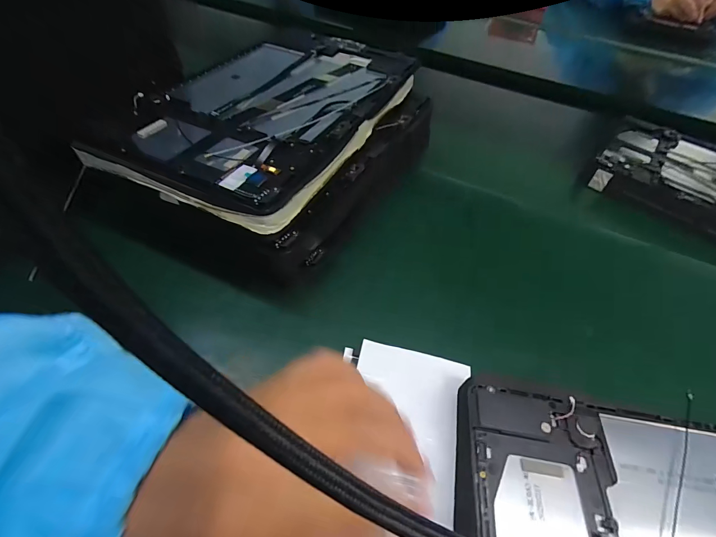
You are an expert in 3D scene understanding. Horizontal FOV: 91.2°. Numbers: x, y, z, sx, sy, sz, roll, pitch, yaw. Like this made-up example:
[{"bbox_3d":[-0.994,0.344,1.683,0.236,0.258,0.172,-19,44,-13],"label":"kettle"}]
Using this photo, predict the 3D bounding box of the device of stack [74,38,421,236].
[{"bbox_3d":[-0.063,-0.127,0.273,0.148,0.026,0.235,23,51,14],"label":"device of stack"}]

